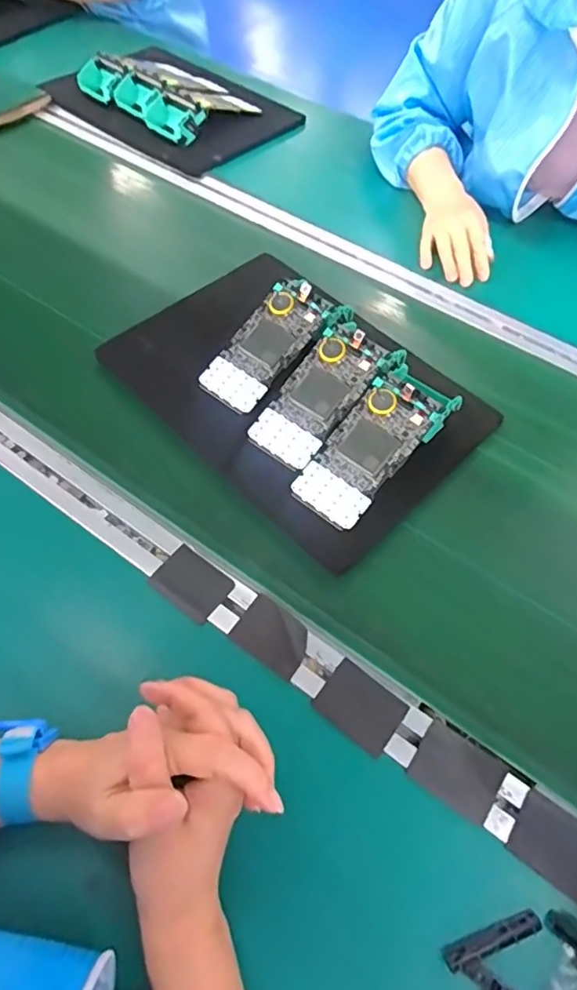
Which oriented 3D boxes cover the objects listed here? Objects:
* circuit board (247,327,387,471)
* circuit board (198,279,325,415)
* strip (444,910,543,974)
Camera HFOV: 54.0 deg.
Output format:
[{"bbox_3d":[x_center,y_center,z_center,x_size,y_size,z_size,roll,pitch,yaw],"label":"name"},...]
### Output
[{"bbox_3d":[0.028,-0.093,0.532,0.068,0.006,0.141,35,82,17],"label":"circuit board"},{"bbox_3d":[-0.023,-0.150,0.565,0.064,0.004,0.144,36,83,14],"label":"circuit board"},{"bbox_3d":[0.125,0.272,0.346,0.064,0.004,0.012,-15,61,-13],"label":"strip"}]

